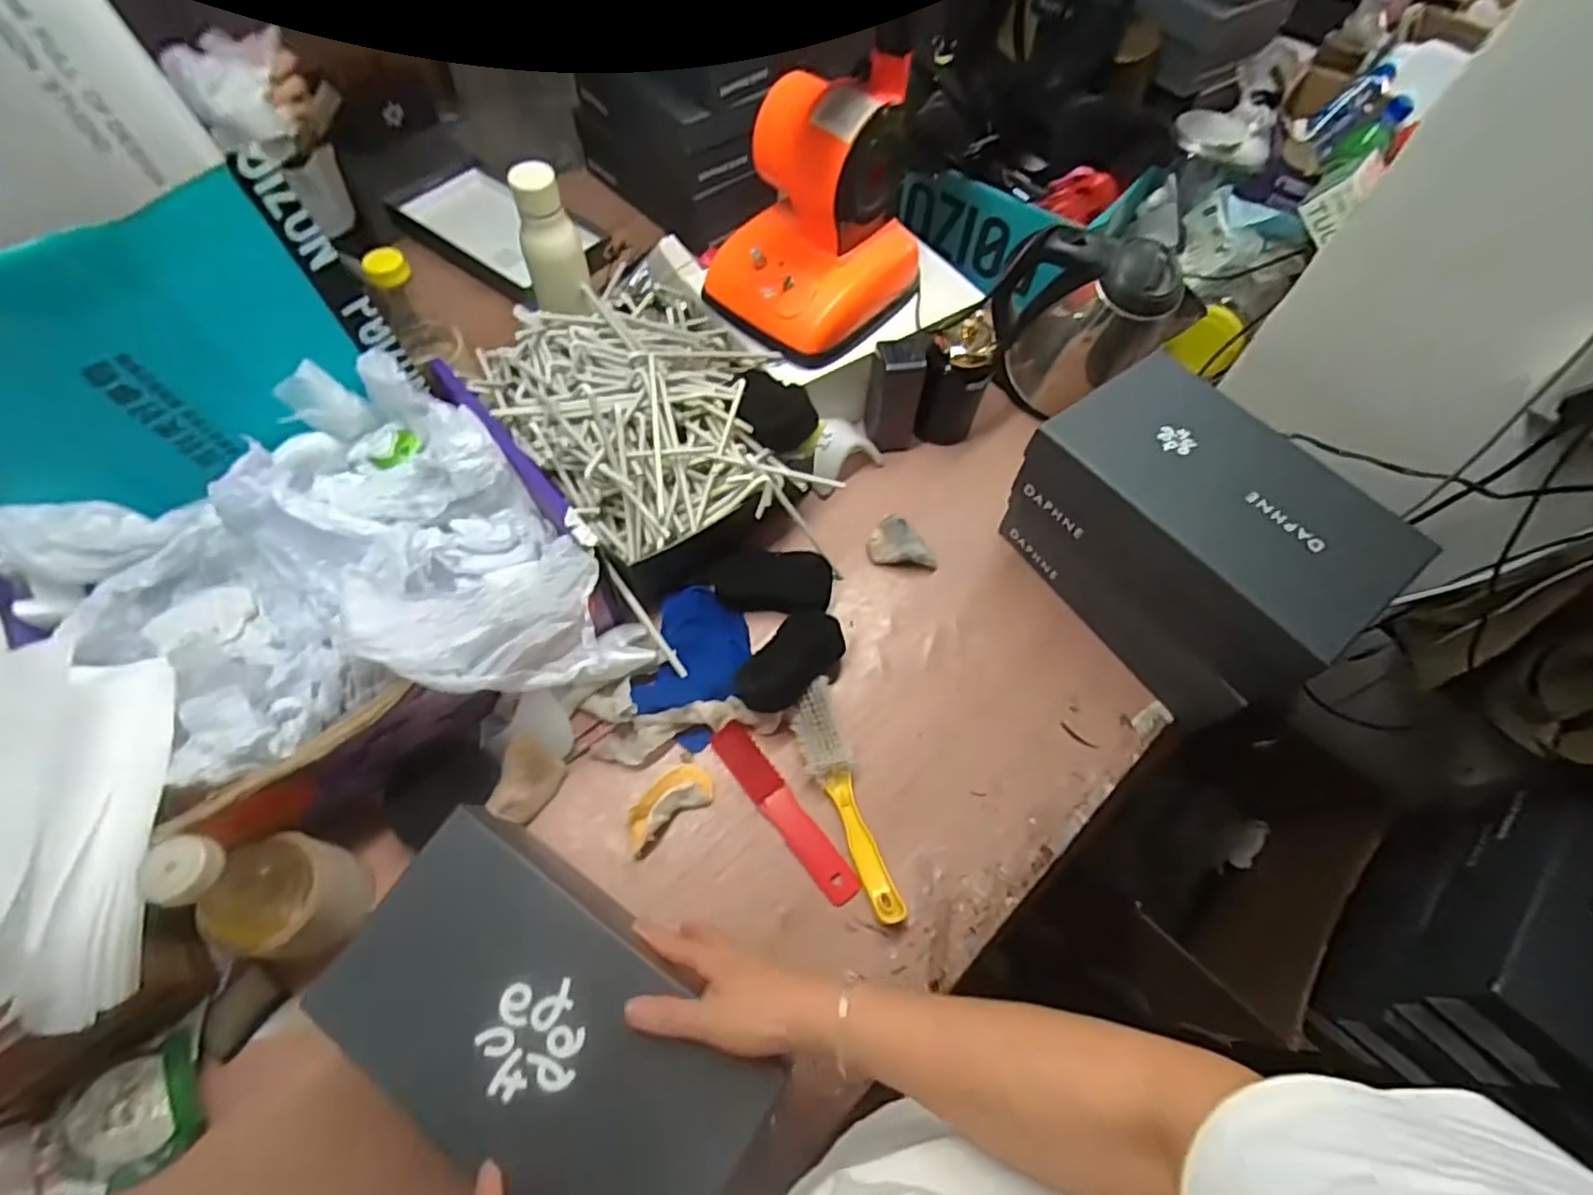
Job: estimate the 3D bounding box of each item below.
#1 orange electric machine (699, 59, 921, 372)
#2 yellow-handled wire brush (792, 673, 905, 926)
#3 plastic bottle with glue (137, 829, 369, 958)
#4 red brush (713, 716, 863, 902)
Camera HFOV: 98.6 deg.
[{"bbox_3d":[0.020,-0.409,0.728,0.180,0.198,0.202,36,66,16],"label":"orange electric machine"},{"bbox_3d":[0.042,0.185,0.634,0.047,0.027,0.220,-14,63,-10],"label":"yellow-handled wire brush"},{"bbox_3d":[-0.389,0.213,0.496,0.081,0.159,0.081,1,62,-2],"label":"plastic bottle with glue"},{"bbox_3d":[-0.012,0.198,0.640,0.035,0.012,0.189,-35,68,-19],"label":"red brush"}]

